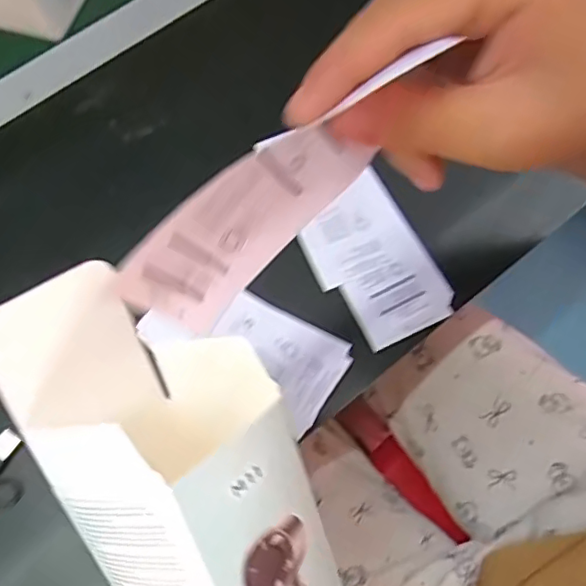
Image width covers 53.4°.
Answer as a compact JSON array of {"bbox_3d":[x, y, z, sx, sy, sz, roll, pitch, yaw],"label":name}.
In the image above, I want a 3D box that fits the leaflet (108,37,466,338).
[{"bbox_3d":[-0.001,-0.035,0.189,0.122,0.047,0.016,-41,73,-3],"label":"leaflet"}]

